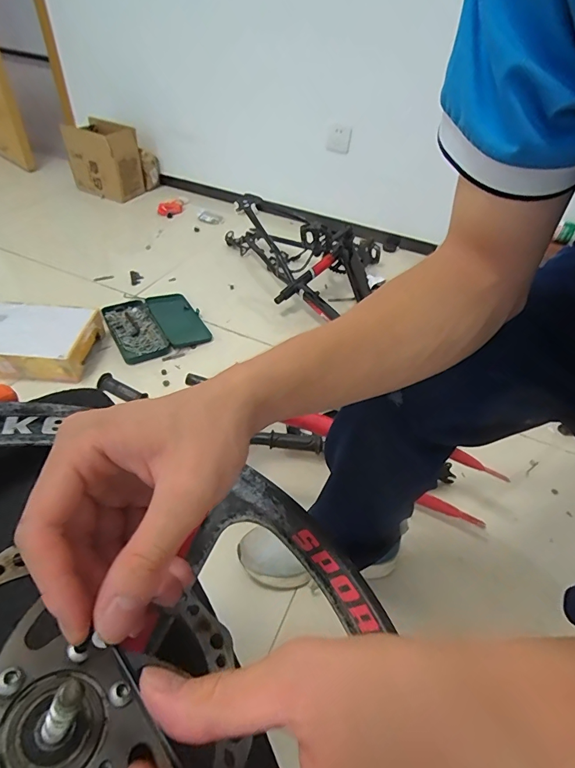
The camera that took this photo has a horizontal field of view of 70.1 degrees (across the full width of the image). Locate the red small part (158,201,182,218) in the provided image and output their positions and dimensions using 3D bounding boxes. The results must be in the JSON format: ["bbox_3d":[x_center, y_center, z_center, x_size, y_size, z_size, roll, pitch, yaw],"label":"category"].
[{"bbox_3d":[-0.494,-0.732,1.726,0.103,0.046,0.072,-7,47,-11],"label":"red small part"}]

